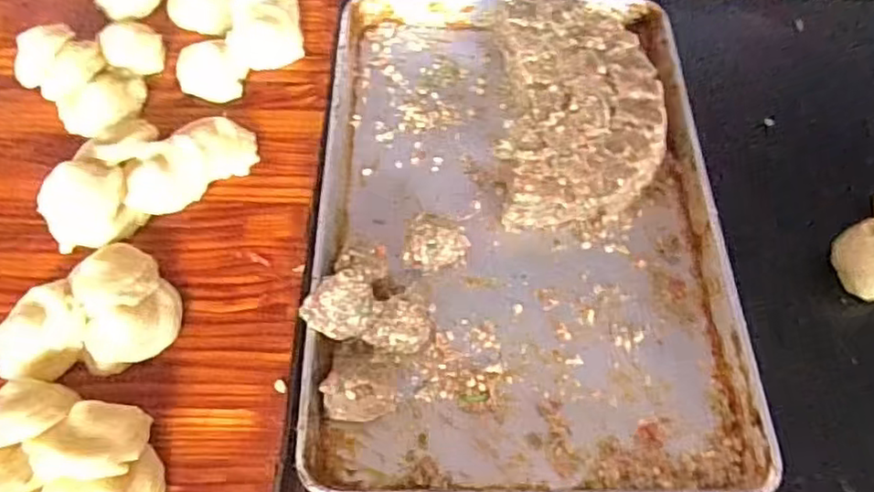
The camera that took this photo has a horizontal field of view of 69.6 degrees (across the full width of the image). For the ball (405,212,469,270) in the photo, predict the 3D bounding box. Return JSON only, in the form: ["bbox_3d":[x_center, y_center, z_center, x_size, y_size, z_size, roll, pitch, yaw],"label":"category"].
[{"bbox_3d":[-0.001,-0.005,0.647,0.069,0.047,0.057,-13,62,-8],"label":"ball"}]

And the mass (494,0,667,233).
[{"bbox_3d":[0.160,-0.158,0.728,0.177,0.063,0.296,4,61,1],"label":"mass"}]

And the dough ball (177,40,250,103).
[{"bbox_3d":[-0.253,-0.195,0.707,0.071,0.033,0.067,0,61,0],"label":"dough ball"}]

